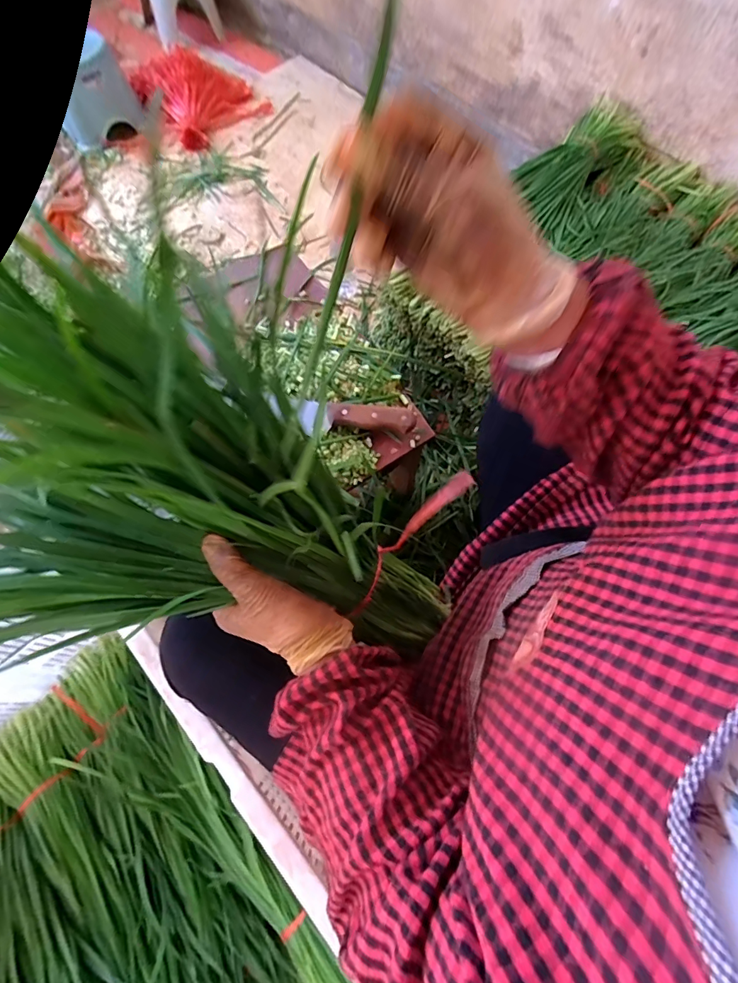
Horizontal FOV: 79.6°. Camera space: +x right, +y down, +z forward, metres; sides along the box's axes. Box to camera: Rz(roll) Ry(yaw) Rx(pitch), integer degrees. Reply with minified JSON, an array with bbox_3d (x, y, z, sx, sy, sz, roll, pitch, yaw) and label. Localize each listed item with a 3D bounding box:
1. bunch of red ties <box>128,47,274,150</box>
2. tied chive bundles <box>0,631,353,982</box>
[{"bbox_3d":[-0.484,-1.144,1.255,0.276,0.090,0.290,-42,74,-17],"label":"bunch of red ties"},{"bbox_3d":[-0.328,0.517,0.554,0.349,0.096,0.583,-41,74,-16],"label":"tied chive bundles"}]

